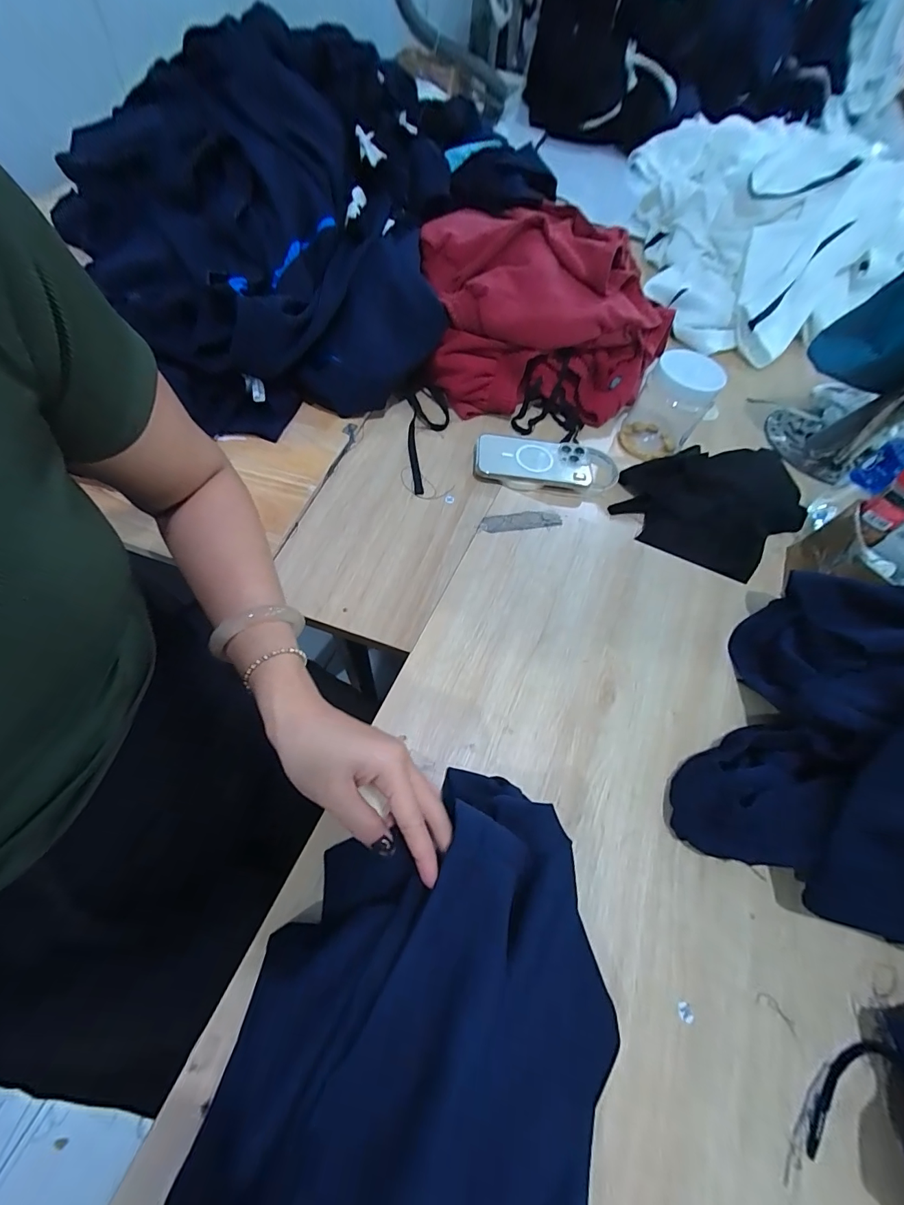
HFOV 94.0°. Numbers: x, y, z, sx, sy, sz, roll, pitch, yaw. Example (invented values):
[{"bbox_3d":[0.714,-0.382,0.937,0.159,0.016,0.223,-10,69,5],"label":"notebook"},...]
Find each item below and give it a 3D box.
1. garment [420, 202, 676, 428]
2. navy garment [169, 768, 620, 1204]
[{"bbox_3d":[0.139,-0.460,0.668,0.360,0.174,0.307,-1,61,-6],"label":"garment"},{"bbox_3d":[-0.018,0.275,0.243,0.219,0.077,0.325,24,60,10],"label":"navy garment"}]

